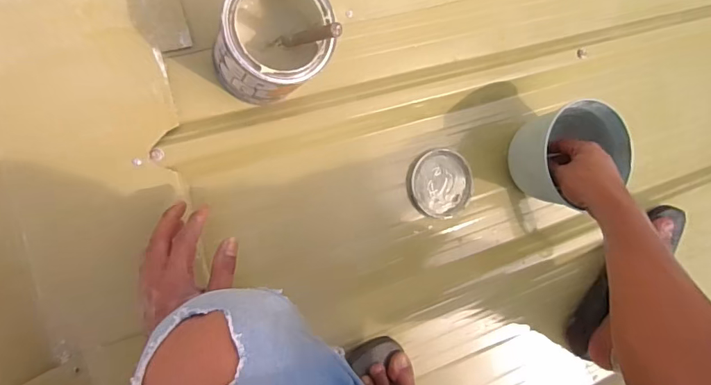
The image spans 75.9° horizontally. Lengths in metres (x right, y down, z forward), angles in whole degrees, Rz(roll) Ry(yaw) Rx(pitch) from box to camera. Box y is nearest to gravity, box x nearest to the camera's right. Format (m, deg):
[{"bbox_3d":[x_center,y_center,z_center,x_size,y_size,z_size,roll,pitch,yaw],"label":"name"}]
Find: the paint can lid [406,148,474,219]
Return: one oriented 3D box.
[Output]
[{"bbox_3d":[0.116,-0.012,0.617,0.095,0.005,0.090,0,89,-16],"label":"paint can lid"}]

